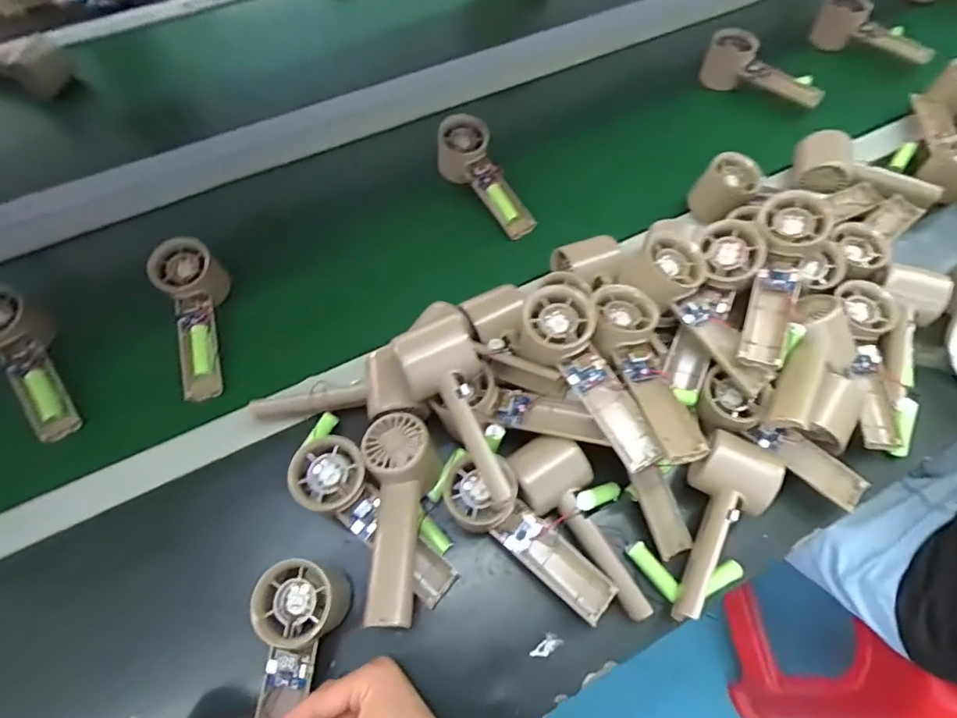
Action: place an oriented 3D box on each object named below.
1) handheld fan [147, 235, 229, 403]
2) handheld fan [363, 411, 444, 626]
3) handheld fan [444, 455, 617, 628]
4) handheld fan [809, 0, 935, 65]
[{"bbox_3d":[-0.287,-0.041,0.525,0.058,0.049,0.161,-8,89,-4],"label":"handheld fan"},{"bbox_3d":[-0.061,0.125,0.414,0.056,0.048,0.155,-3,63,-1],"label":"handheld fan"},{"bbox_3d":[0.040,0.142,0.419,0.161,0.044,0.055,39,69,4],"label":"handheld fan"},{"bbox_3d":[0.575,-0.479,0.750,0.165,0.060,0.064,21,65,11],"label":"handheld fan"}]

